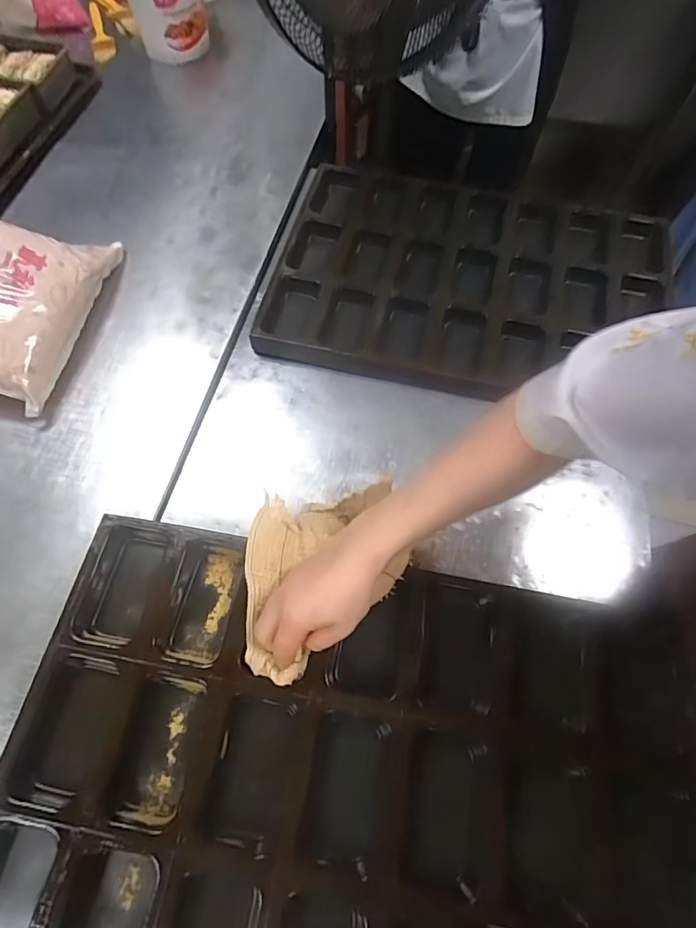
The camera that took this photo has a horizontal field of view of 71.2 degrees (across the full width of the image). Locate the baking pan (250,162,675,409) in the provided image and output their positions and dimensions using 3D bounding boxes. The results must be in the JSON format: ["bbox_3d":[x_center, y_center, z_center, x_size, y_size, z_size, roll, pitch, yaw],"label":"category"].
[{"bbox_3d":[0.195,-0.296,0.763,0.580,0.035,0.449,12,66,6],"label":"baking pan"}]

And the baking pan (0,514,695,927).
[{"bbox_3d":[-0.001,0.277,0.423,0.583,0.070,0.380,10,70,2],"label":"baking pan"}]

